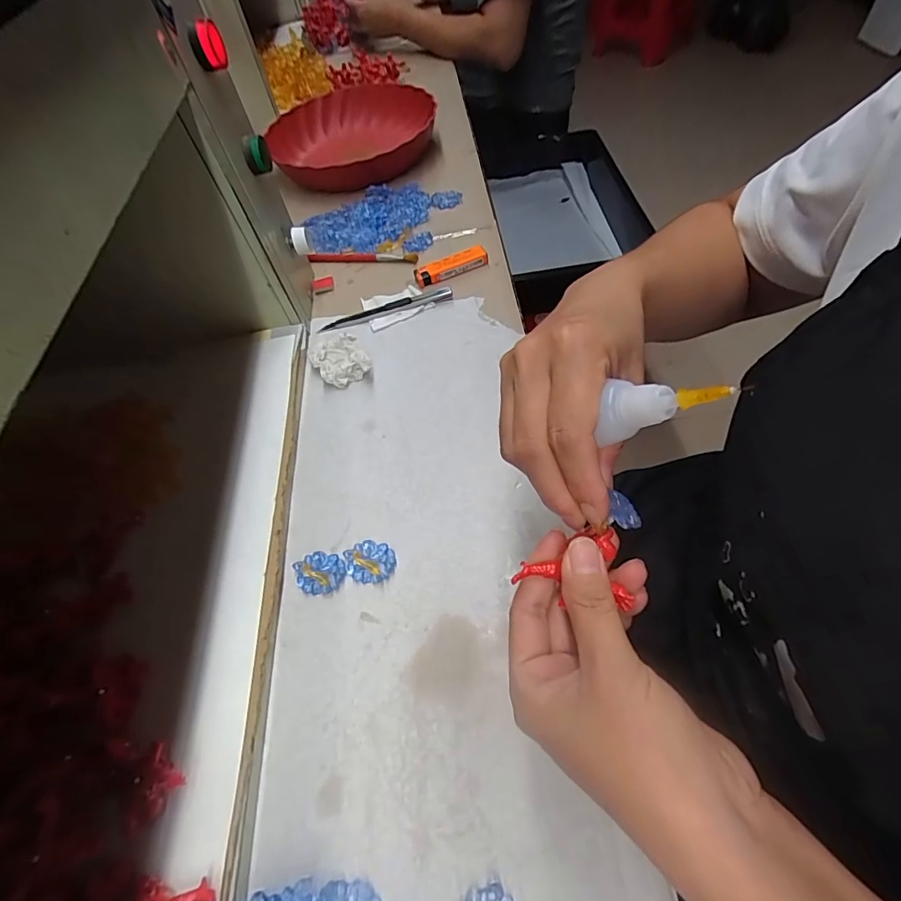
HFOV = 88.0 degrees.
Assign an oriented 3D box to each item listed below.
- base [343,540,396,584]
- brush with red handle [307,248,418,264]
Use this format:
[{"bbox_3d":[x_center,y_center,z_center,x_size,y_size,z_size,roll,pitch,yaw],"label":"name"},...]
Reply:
[{"bbox_3d":[-0.058,0.077,0.332,0.032,0.013,0.035,-4,56,6],"label":"base"},{"bbox_3d":[-0.102,-0.226,0.544,0.130,0.010,0.020,3,57,10],"label":"brush with red handle"}]

